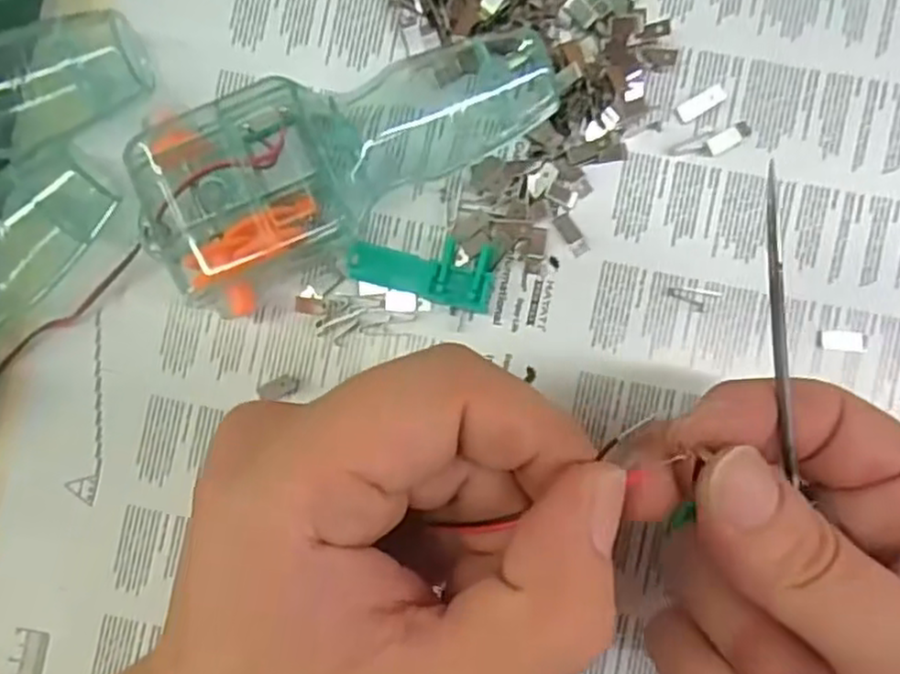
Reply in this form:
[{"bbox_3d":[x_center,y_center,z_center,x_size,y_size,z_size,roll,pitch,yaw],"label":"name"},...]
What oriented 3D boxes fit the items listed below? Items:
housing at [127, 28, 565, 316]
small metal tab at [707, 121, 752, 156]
[{"bbox_3d":[-0.029,-0.056,0.217,0.124,0.028,0.053,-26,89,-11],"label":"housing"},{"bbox_3d":[0.086,-0.061,0.222,0.015,0.004,0.005,-30,89,2],"label":"small metal tab"}]

